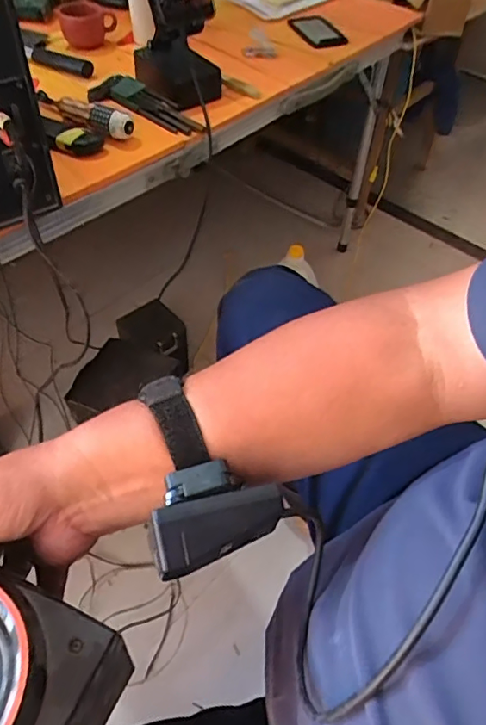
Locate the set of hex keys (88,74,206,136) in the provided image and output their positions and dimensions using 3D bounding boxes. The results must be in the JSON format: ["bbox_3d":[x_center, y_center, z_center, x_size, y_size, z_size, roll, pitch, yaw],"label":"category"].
[{"bbox_3d":[-0.128,-0.351,0.700,0.174,0.032,0.052,33,55,21],"label":"set of hex keys"}]

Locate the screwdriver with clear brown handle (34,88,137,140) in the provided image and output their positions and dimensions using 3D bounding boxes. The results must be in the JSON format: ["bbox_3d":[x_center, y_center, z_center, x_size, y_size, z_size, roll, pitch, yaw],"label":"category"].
[{"bbox_3d":[-0.205,-0.318,0.662,0.167,0.039,0.027,35,56,22],"label":"screwdriver with clear brown handle"}]

